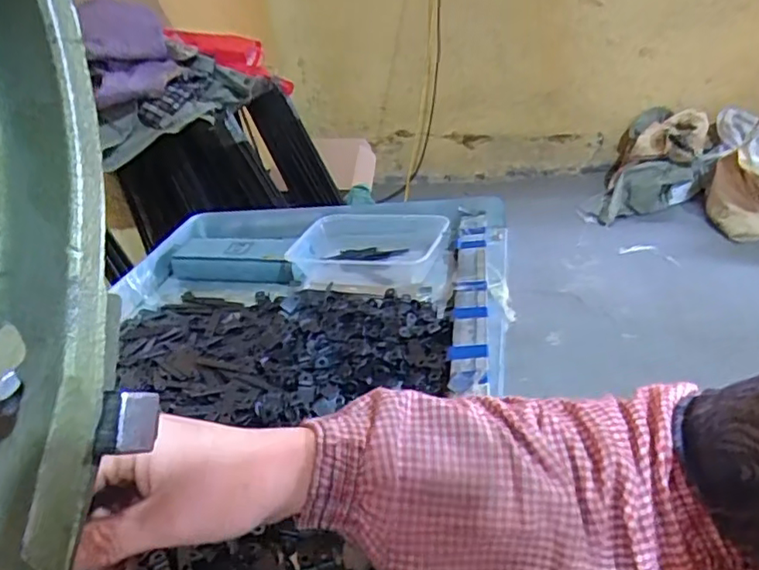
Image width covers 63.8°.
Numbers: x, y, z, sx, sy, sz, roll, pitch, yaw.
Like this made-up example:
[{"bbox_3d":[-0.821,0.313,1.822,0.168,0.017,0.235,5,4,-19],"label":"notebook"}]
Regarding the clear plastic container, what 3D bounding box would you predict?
[{"bbox_3d":[-0.008,-0.035,0.671,0.174,0.039,0.124,2,31,18],"label":"clear plastic container"}]

